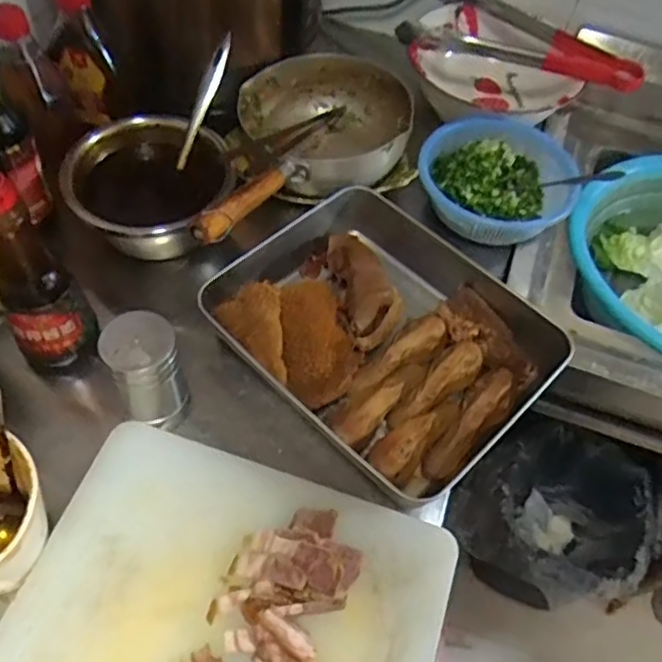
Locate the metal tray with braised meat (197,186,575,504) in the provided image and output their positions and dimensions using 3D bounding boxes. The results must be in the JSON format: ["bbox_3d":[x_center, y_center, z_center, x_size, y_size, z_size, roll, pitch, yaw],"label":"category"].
[{"bbox_3d":[0.045,0.001,0.658,0.310,0.060,0.243,40,62,20],"label":"metal tray with braised meat"}]

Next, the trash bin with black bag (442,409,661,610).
[{"bbox_3d":[0.401,0.375,1.197,0.352,0.292,0.245,17,56,7],"label":"trash bin with black bag"}]

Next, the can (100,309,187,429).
[{"bbox_3d":[-0.161,0.036,0.580,0.057,0.099,0.057,2,56,-3],"label":"can"}]

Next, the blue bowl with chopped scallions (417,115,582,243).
[{"bbox_3d":[0.190,-0.172,0.762,0.169,0.071,0.155,2,56,-3],"label":"blue bowl with chopped scallions"}]

